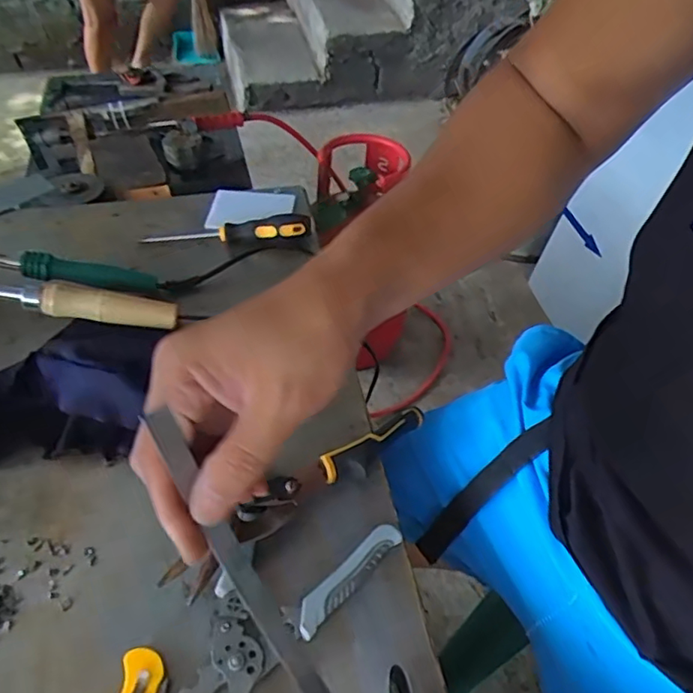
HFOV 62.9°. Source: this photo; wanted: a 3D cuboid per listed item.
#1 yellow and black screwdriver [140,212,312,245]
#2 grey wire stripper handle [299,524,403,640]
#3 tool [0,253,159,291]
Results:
[{"bbox_3d":[-0.138,-0.135,0.655,0.190,0.029,0.035,1,48,-1],"label":"yellow and black screwdriver"},{"bbox_3d":[0.002,0.164,0.406,0.019,0.017,0.098,36,56,27],"label":"grey wire stripper handle"},{"bbox_3d":[-0.343,-0.088,0.556,0.296,0.025,0.020,9,46,-16],"label":"tool"}]

